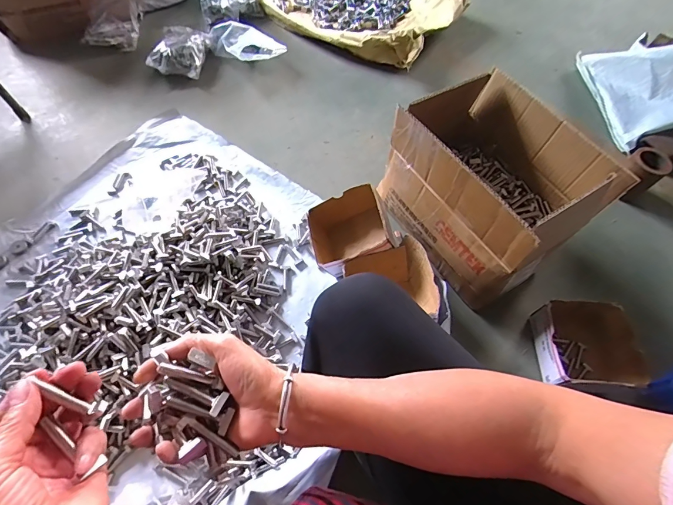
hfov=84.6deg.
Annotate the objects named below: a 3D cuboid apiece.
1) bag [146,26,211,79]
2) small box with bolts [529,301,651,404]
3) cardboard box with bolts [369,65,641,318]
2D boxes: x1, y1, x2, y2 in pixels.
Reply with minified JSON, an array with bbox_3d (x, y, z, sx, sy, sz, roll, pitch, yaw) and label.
[{"bbox_3d":[-0.436,-0.563,1.037,0.135,0.064,0.166,9,61,2],"label":"bag"},{"bbox_3d":[0.451,0.175,0.680,0.144,0.091,0.145,4,62,-1],"label":"small box with bolts"},{"bbox_3d":[0.288,-0.124,0.699,0.241,0.237,0.320,-30,68,-17],"label":"cardboard box with bolts"}]

